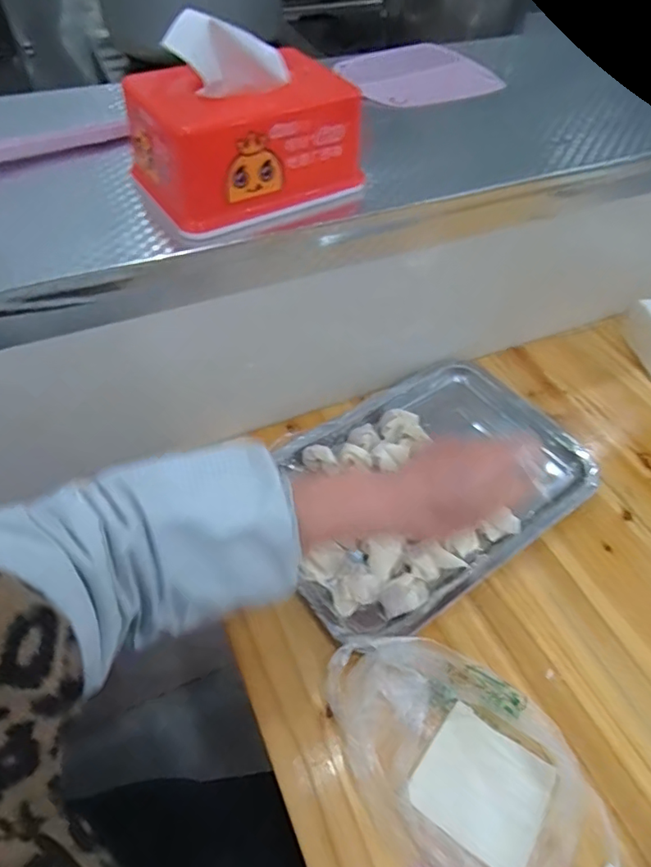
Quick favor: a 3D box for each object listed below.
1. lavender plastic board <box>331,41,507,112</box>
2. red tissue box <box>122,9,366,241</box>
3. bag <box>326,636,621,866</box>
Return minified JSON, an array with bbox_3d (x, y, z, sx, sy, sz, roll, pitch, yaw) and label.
[{"bbox_3d":[0.101,-0.401,0.603,0.170,0.013,0.135,-23,56,-18],"label":"lavender plastic board"},{"bbox_3d":[-0.057,-0.225,0.393,0.159,0.106,0.091,-23,56,-19],"label":"red tissue box"},{"bbox_3d":[0.087,0.219,0.362,0.194,0.039,0.111,32,56,21],"label":"bag"}]

